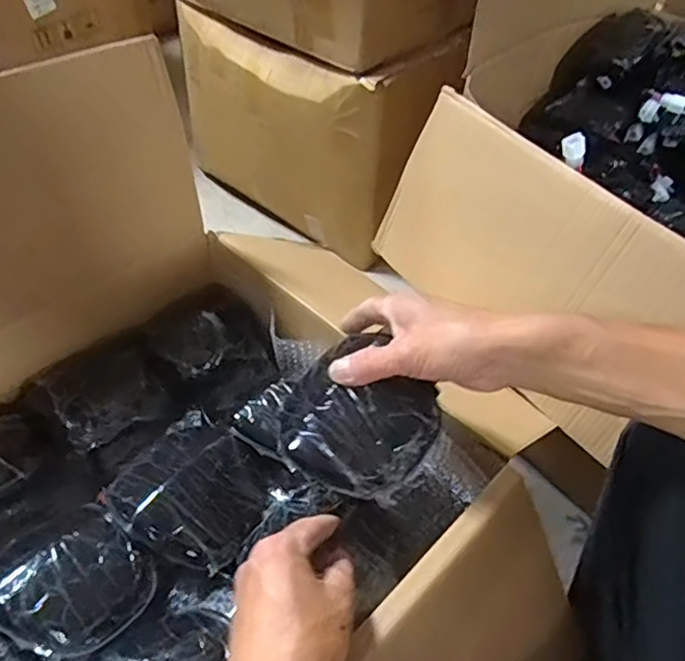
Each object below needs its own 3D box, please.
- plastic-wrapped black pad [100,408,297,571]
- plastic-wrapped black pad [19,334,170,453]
[{"bbox_3d":[-0.130,0.141,0.548,0.126,0.073,0.137,21,49,15],"label":"plastic-wrapped black pad"},{"bbox_3d":[-0.242,0.057,0.598,0.108,0.040,0.116,37,55,27],"label":"plastic-wrapped black pad"}]

